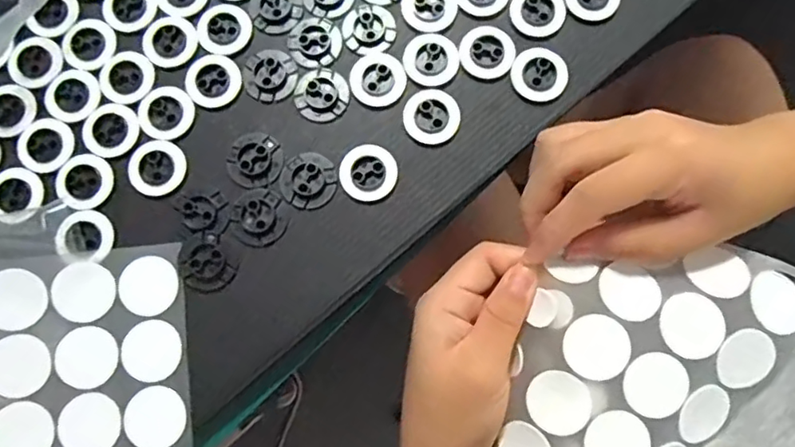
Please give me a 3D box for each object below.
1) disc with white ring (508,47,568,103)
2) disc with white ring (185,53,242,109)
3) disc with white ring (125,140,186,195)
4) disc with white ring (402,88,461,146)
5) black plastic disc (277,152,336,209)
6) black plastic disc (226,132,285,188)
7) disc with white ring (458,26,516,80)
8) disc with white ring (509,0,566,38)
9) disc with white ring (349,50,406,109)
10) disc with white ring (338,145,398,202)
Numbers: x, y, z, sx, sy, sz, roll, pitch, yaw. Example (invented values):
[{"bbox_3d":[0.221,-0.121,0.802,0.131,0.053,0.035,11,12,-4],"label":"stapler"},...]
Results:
[{"bbox_3d":[0.072,-0.076,0.293,0.028,0.004,0.028,0,79,1],"label":"disc with white ring"},{"bbox_3d":[-0.094,-0.073,0.294,0.027,0.004,0.028,0,79,1],"label":"disc with white ring"},{"bbox_3d":[-0.119,-0.028,0.284,0.027,0.004,0.028,0,79,1],"label":"disc with white ring"},{"bbox_3d":[0.017,-0.054,0.290,0.028,0.004,0.028,0,79,1],"label":"disc with white ring"},{"bbox_3d":[-0.044,-0.022,0.284,0.027,0.004,0.028,0,79,1],"label":"black plastic disc"},{"bbox_3d":[-0.071,-0.032,0.285,0.027,0.004,0.027,0,79,1],"label":"black plastic disc"},{"bbox_3d":[0.046,-0.089,0.295,0.028,0.004,0.027,0,79,1],"label":"disc with white ring"},{"bbox_3d":[0.073,-0.111,0.298,0.028,0.004,0.028,0,79,1],"label":"disc with white ring"},{"bbox_3d":[-0.010,-0.074,0.293,0.027,0.004,0.029,0,79,1],"label":"disc with white ring"},{"bbox_3d":[-0.014,-0.025,0.284,0.028,0.004,0.028,0,79,1],"label":"disc with white ring"}]

